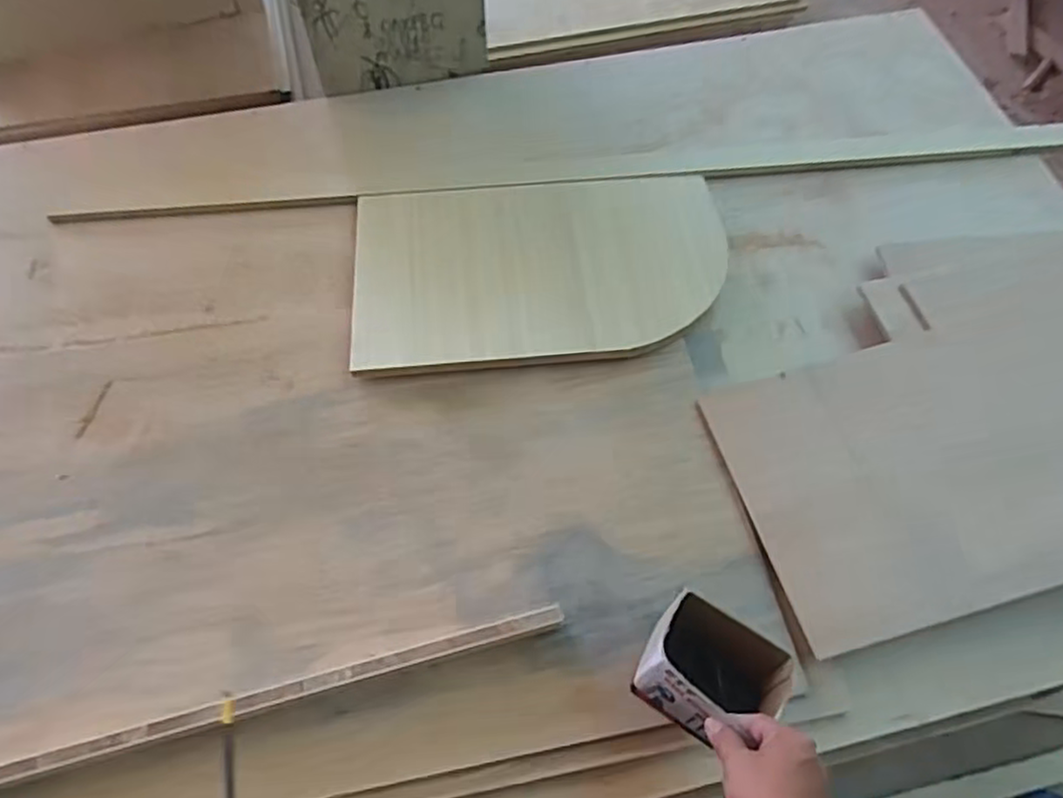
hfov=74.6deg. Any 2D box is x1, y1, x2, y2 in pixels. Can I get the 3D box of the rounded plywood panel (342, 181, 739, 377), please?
[{"bbox_3d":[0.015,-0.207,1.059,0.560,0.014,0.338,-5,63,-2],"label":"rounded plywood panel"}]

